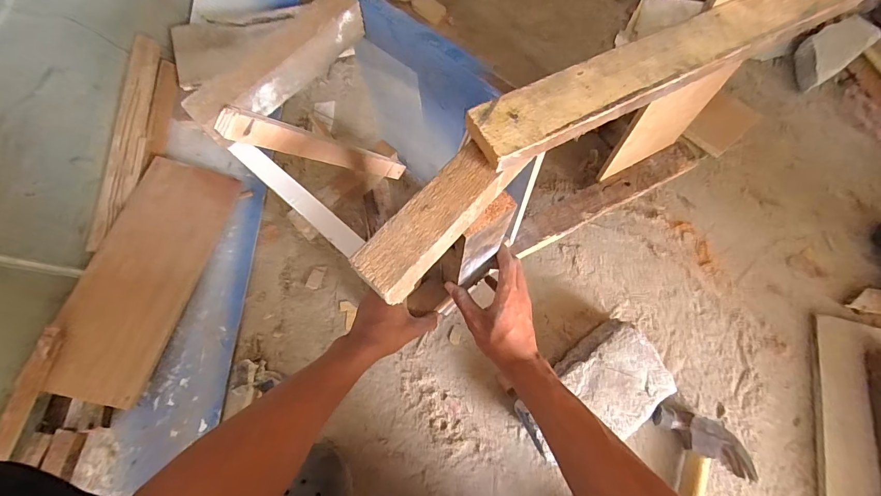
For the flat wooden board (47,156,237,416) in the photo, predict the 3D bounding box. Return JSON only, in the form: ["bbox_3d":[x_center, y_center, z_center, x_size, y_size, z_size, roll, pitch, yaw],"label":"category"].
[{"bbox_3d":[-0.471,0.030,0.612,0.157,0.025,0.389,17,66,-10],"label":"flat wooden board"}]

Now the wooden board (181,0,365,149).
[{"bbox_3d":[-0.162,-0.187,0.390,0.035,0.055,0.197,39,75,15],"label":"wooden board"}]

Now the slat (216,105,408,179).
[{"bbox_3d":[-0.134,-0.122,0.495,0.020,0.312,0.029,45,108,16],"label":"slat"}]

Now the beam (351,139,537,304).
[{"bbox_3d":[-0.002,-0.023,0.316,0.044,0.038,0.150,41,73,15],"label":"beam"}]

